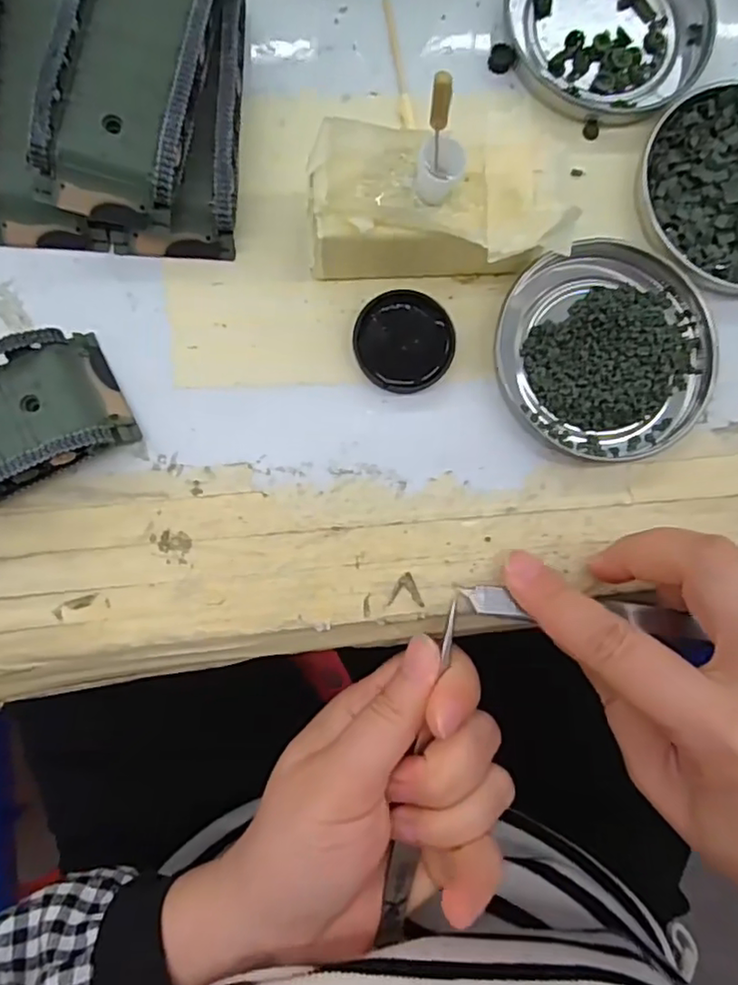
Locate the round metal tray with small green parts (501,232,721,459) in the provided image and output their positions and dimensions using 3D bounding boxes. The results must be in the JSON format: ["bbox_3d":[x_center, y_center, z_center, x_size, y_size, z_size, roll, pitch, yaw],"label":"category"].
[{"bbox_3d":[0.087,-0.051,0.224,0.074,0.013,0.077,0,85,-3],"label":"round metal tray with small green parts"}]

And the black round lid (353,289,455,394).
[{"bbox_3d":[0.013,-0.054,0.223,0.035,0.008,0.034,0,85,-3],"label":"black round lid"}]

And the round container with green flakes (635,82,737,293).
[{"bbox_3d":[0.139,-0.114,0.233,0.077,0.009,0.075,0,85,-3],"label":"round container with green flakes"}]

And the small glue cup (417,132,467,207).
[{"bbox_3d":[0.021,-0.098,0.189,0.013,0.018,0.011,22,84,-1],"label":"small glue cup"}]

